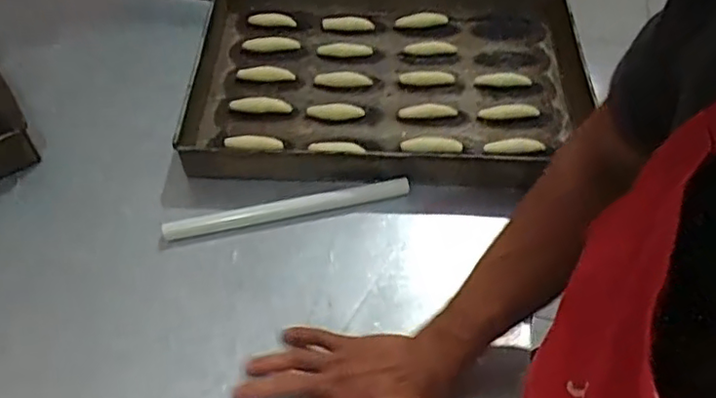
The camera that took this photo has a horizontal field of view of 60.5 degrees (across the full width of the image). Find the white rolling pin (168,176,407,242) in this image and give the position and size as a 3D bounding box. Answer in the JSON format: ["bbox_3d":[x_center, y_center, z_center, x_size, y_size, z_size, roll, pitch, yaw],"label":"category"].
[{"bbox_3d":[-0.078,0.009,0.701,0.277,0.024,0.020,-10,54,-10],"label":"white rolling pin"}]

